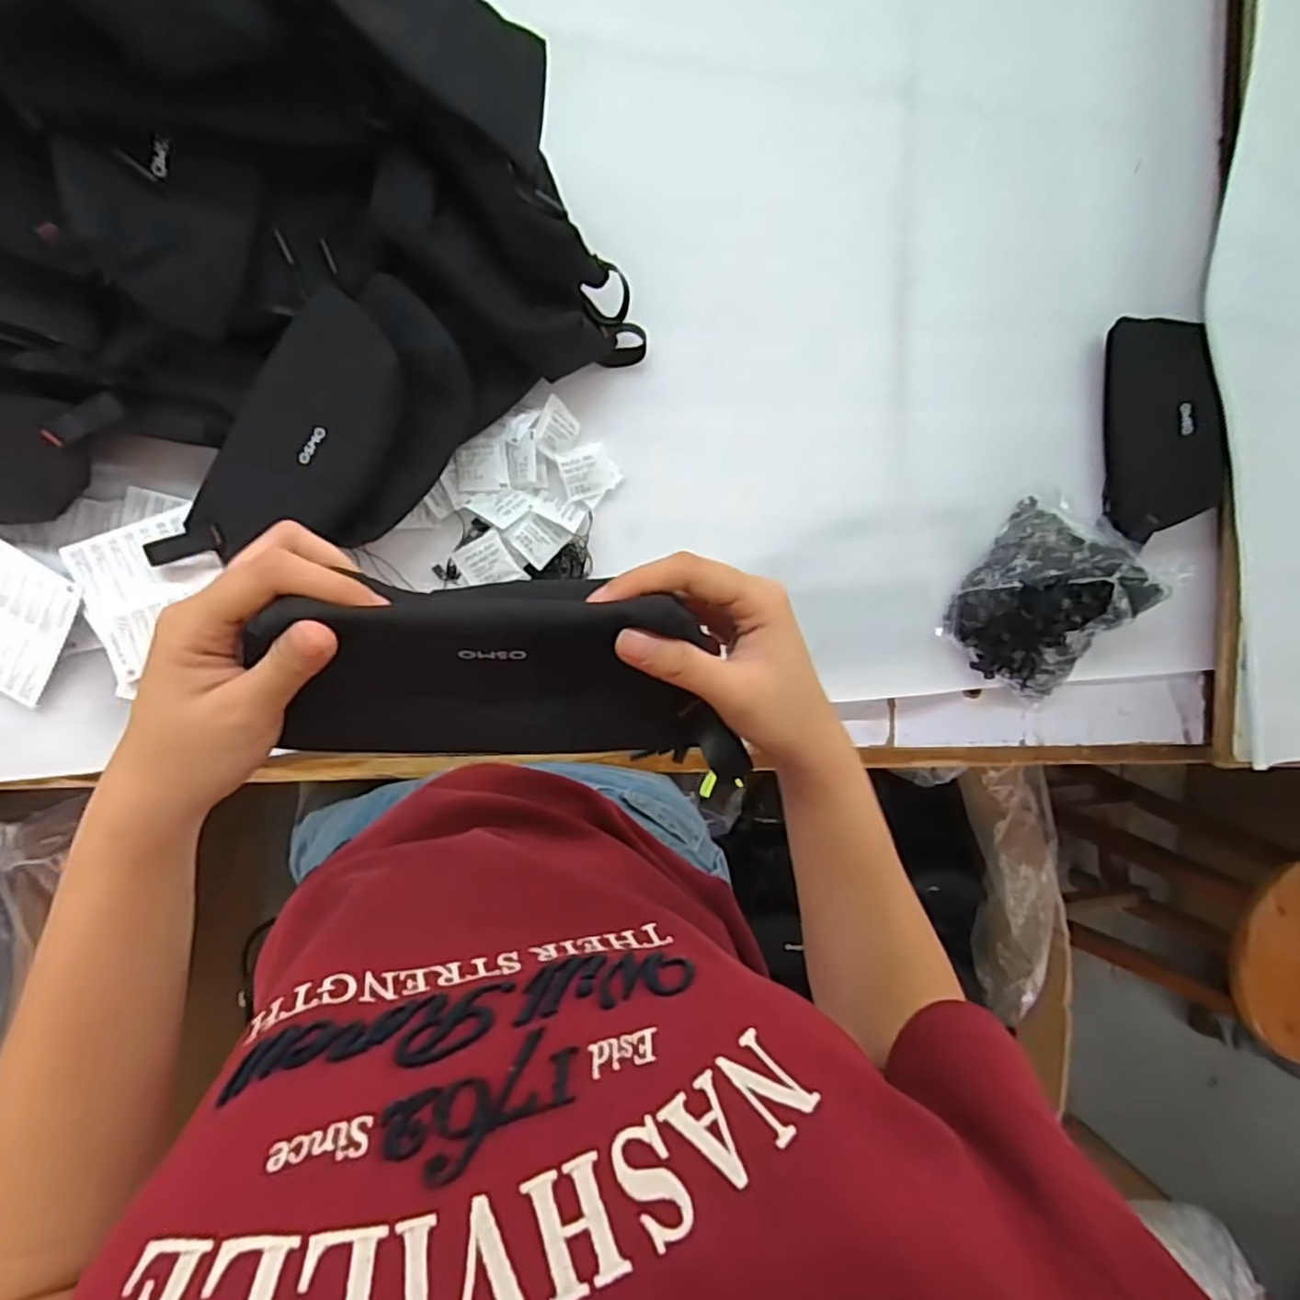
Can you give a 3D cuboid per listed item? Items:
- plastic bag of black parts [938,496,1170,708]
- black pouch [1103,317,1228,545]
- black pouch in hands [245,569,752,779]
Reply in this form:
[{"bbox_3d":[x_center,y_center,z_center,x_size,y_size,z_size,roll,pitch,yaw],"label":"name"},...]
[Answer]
[{"bbox_3d":[0.349,-0.047,0.578,0.129,0.060,0.164,33,86,-9],"label":"plastic bag of black parts"},{"bbox_3d":[0.455,-0.198,0.596,0.026,0.087,0.188,2,87,-45],"label":"black pouch"},{"bbox_3d":[-0.055,0.011,0.282,0.186,0.048,0.074,2,90,-9],"label":"black pouch in hands"}]

